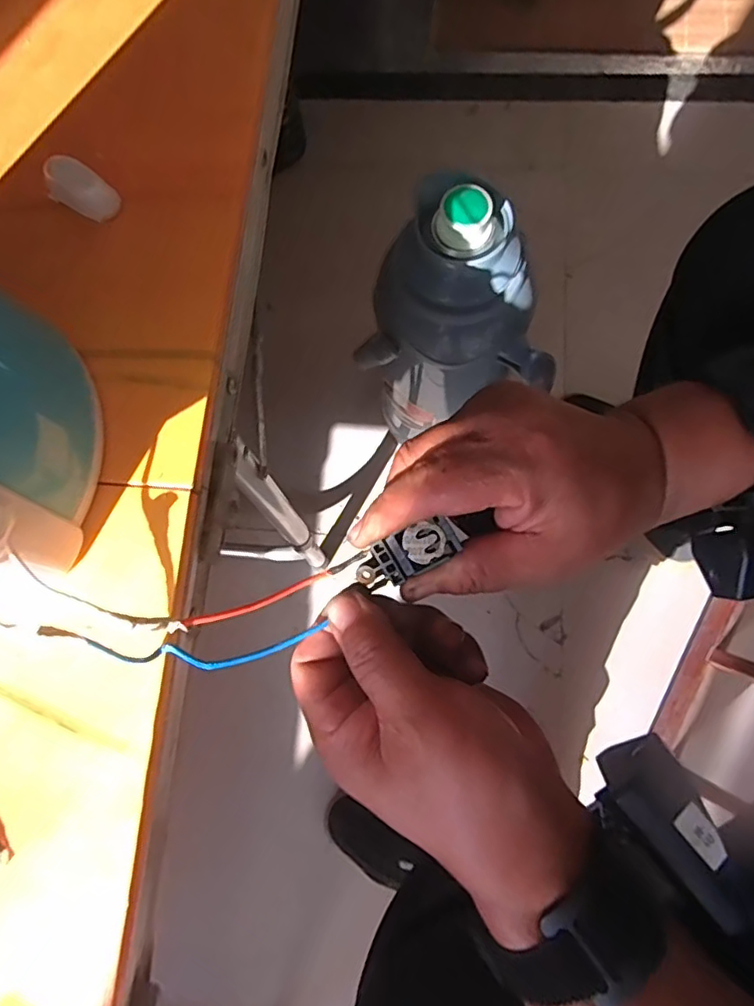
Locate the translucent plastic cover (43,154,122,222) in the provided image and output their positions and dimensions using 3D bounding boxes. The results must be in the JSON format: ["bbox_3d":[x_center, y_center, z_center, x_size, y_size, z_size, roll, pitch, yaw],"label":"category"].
[{"bbox_3d":[-0.144,-0.153,0.279,0.036,0.017,0.018,30,81,9],"label":"translucent plastic cover"}]

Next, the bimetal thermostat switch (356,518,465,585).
[{"bbox_3d":[0.013,0.022,0.241,0.044,0.007,0.018,-28,77,8],"label":"bimetal thermostat switch"}]

